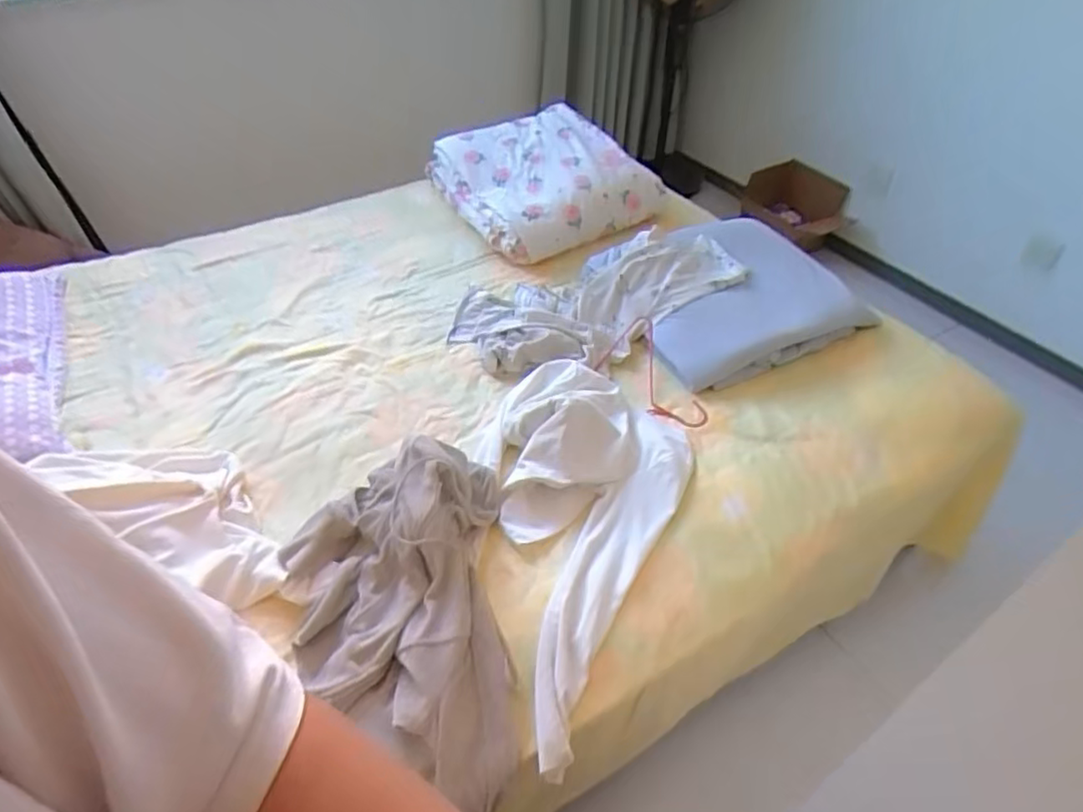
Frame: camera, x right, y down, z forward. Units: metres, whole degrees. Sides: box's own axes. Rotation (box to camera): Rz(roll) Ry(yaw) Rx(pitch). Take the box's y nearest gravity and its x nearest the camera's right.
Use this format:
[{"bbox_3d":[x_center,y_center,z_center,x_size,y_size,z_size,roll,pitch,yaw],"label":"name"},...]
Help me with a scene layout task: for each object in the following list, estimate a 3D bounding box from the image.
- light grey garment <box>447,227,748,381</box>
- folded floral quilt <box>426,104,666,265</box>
[{"bbox_3d":[0.125,-0.227,1.406,0.625,0.098,0.319,-14,47,-15],"label":"light grey garment"},{"bbox_3d":[0.002,-0.604,1.727,0.461,0.197,0.483,-22,49,-22],"label":"folded floral quilt"}]

